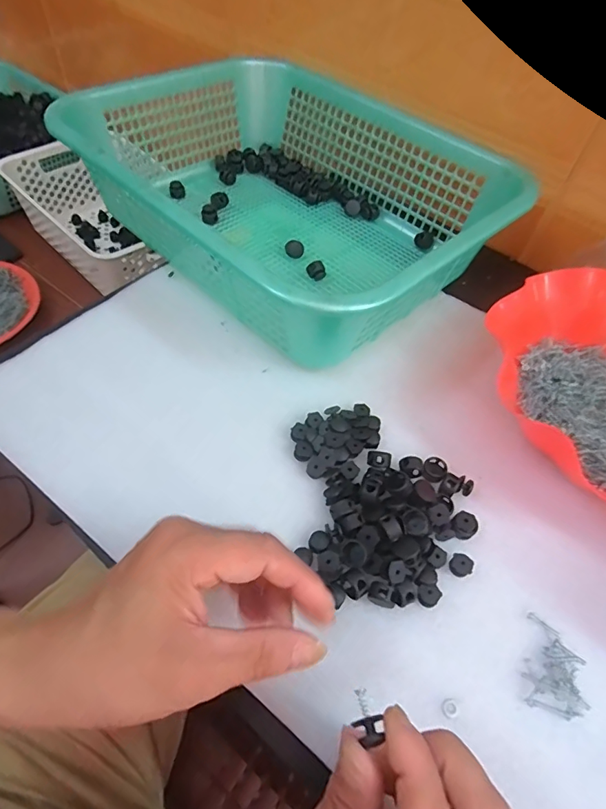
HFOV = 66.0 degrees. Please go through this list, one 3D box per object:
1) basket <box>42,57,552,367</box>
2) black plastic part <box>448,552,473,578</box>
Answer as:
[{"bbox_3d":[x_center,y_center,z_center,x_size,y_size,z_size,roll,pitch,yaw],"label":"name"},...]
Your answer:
[{"bbox_3d":[-0.013,-0.215,0.449,0.387,0.098,0.295,38,60,20],"label":"basket"},{"bbox_3d":[0.102,0.104,0.303,0.014,0.008,0.014,2,55,-3],"label":"black plastic part"}]

